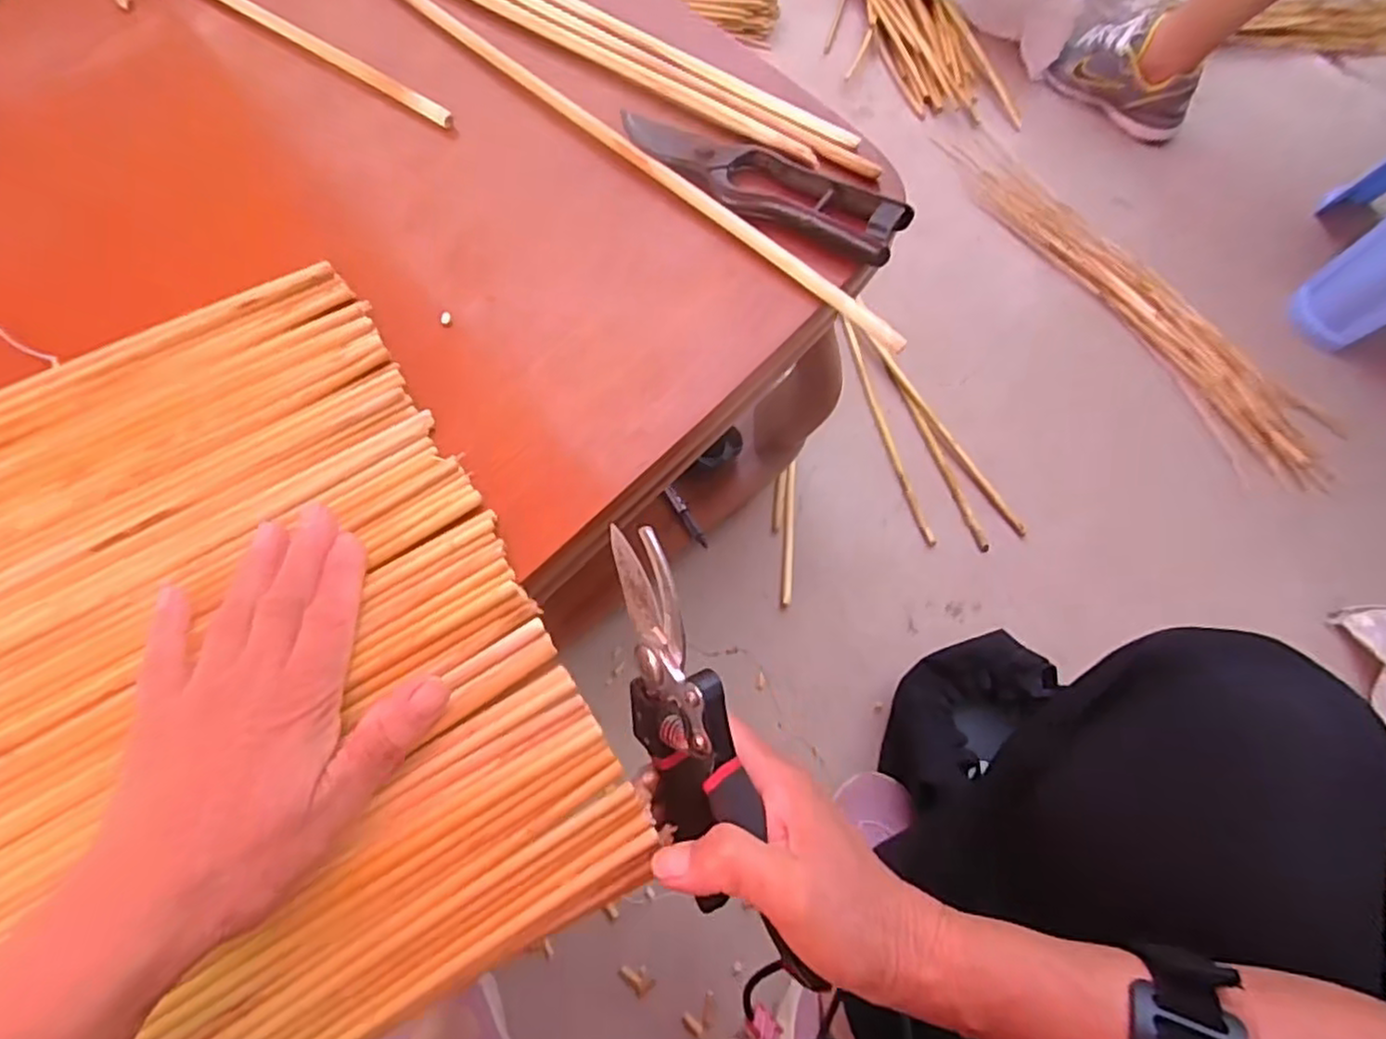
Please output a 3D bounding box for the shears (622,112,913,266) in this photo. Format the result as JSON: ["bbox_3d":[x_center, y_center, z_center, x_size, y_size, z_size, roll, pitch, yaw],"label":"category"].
[{"bbox_3d":[0.039,-0.210,0.420,0.187,0.022,0.052,27,70,9],"label":"shears"}]

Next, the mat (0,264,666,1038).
[{"bbox_3d":[-0.327,0.109,0.298,0.509,0.030,0.367,-28,71,-12],"label":"mat"}]

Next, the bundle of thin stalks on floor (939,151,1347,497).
[{"bbox_3d":[0.577,-0.299,0.920,0.119,0.023,0.629,-27,71,-11],"label":"bundle of thin stalks on floor"}]

